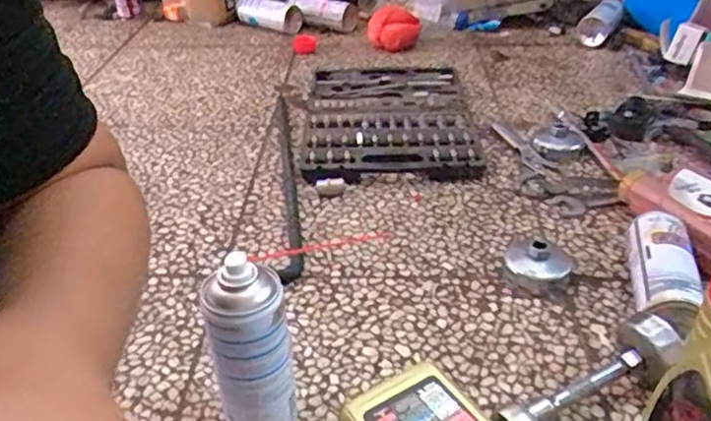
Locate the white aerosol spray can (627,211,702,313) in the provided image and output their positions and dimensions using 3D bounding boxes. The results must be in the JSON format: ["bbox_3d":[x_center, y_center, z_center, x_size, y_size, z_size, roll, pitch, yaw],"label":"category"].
[{"bbox_3d":[0.326,0.070,0.687,0.055,0.071,0.155,8,35,12],"label":"white aerosol spray can"}]

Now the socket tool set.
[{"bbox_3d":[0.051,-0.155,1.053,0.263,0.042,0.384,-1,34,0],"label":"socket tool set"}]

